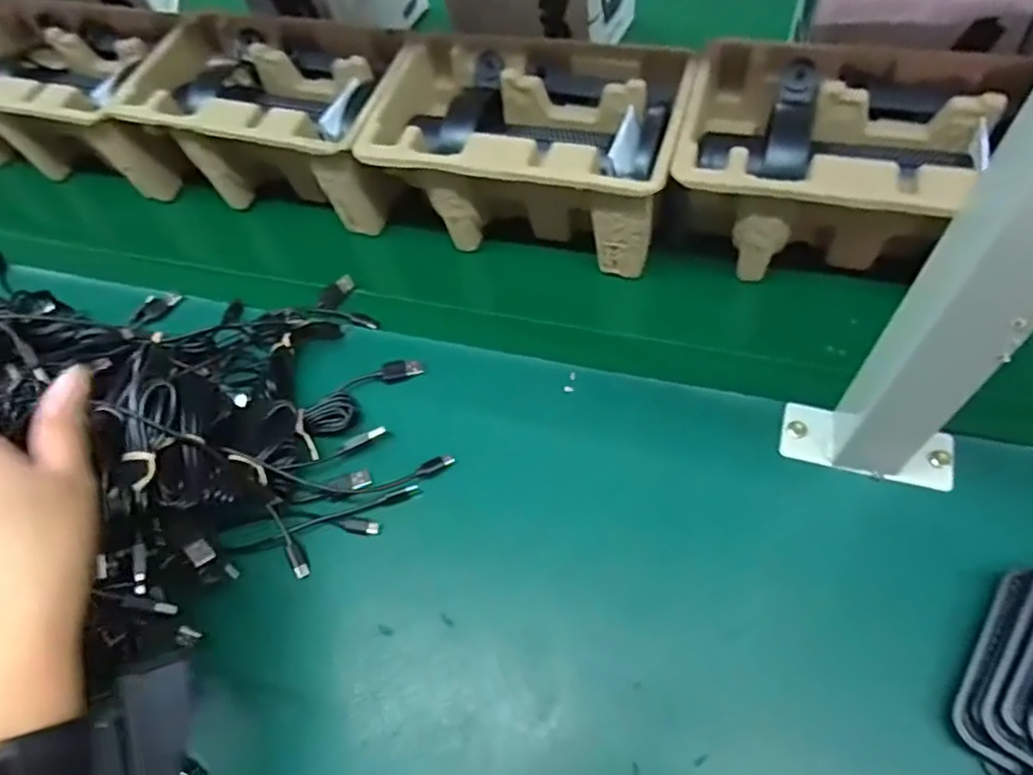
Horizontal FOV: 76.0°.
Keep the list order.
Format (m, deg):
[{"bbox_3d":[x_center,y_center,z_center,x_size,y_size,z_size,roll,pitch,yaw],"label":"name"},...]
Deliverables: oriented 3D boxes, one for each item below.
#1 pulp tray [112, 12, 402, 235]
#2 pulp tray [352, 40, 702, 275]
[{"bbox_3d":[-0.209,-0.227,0.577,0.224,0.106,0.139,11,59,11],"label":"pulp tray"},{"bbox_3d":[0.006,-0.179,0.521,0.232,0.112,0.137,13,59,12],"label":"pulp tray"}]

